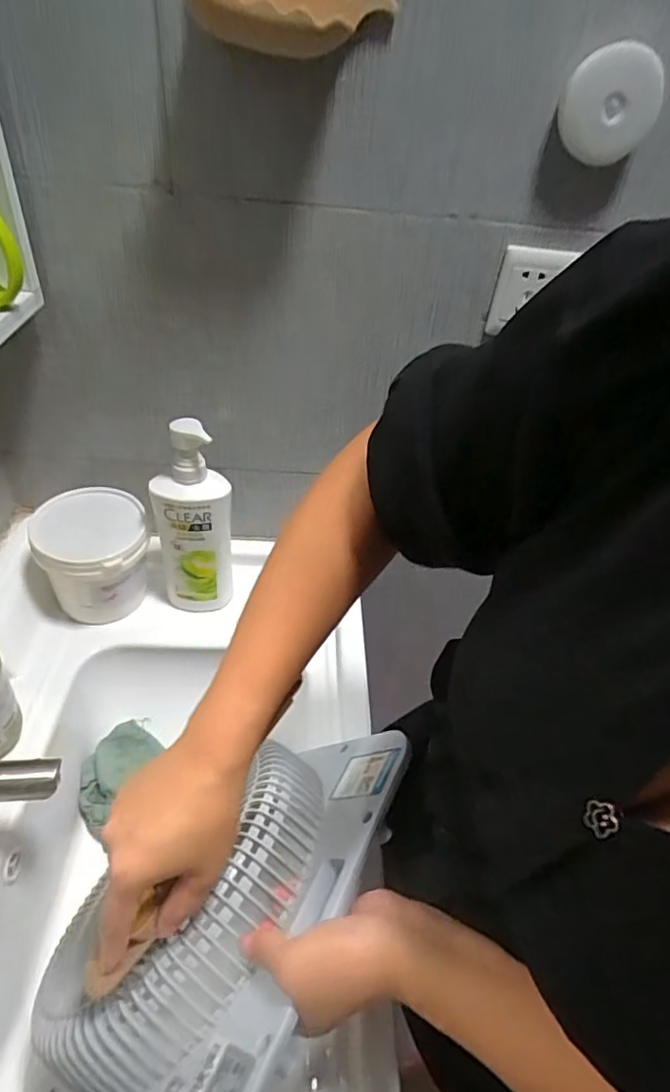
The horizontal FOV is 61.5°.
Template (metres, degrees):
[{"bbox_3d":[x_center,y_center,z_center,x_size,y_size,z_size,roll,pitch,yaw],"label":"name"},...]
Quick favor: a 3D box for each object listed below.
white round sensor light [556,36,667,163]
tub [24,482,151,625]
[{"bbox_3d":[0.236,-0.377,0.483,0.088,0.080,0.018,-12,46,-3],"label":"white round sensor light"},{"bbox_3d":[-0.284,0.020,0.676,0.118,0.133,0.113,3,41,-3],"label":"tub"}]

